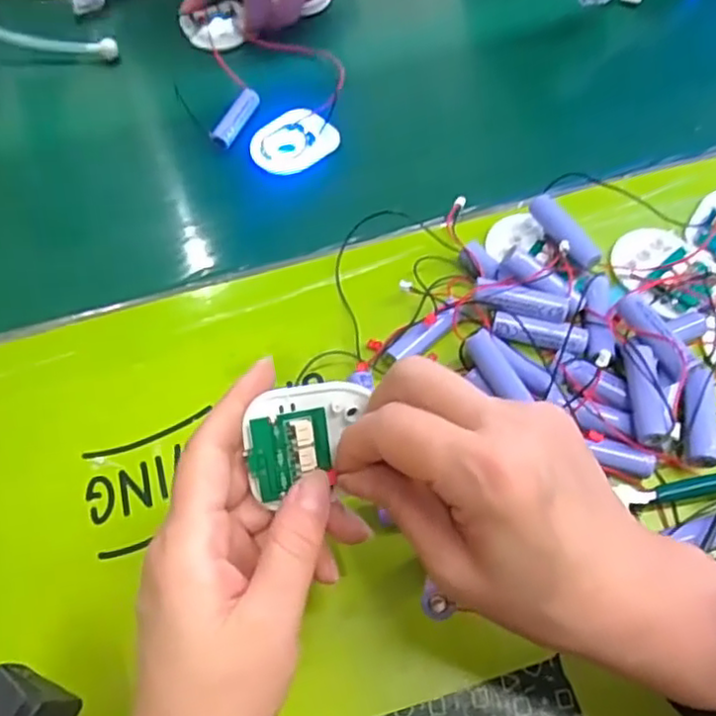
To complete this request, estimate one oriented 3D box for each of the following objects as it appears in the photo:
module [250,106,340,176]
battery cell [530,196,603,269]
[{"bbox_3d":[-0.046,-0.149,0.462,0.054,0.010,0.050,-36,64,-17],"label":"module"},{"bbox_3d":[0.113,-0.070,0.373,0.013,0.017,0.054,-24,62,-9],"label":"battery cell"}]

